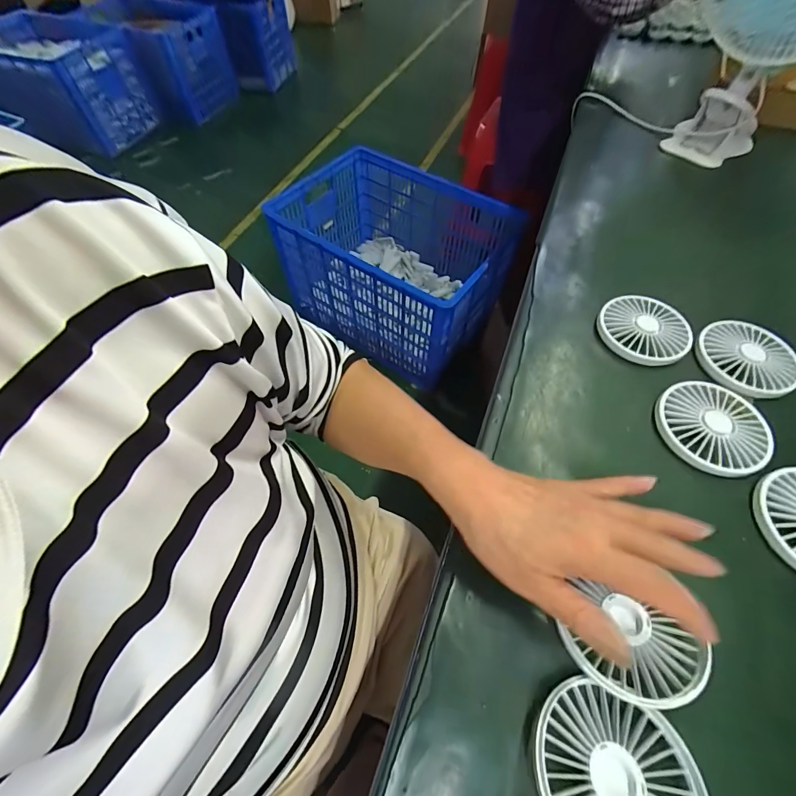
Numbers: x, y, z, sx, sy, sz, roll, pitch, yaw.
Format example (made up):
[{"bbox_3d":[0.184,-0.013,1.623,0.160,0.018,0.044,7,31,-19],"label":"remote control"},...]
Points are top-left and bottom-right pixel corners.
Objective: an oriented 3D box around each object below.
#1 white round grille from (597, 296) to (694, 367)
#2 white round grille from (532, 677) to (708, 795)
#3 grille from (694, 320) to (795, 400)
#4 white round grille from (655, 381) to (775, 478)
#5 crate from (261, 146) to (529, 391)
[{"bbox_3d":[0.258,-0.072,0.386,0.087,0.018,0.087,0,59,-1],"label":"white round grille"},{"bbox_3d":[0.119,0.208,0.196,0.088,0.018,0.079,21,61,11],"label":"white round grille"},{"bbox_3d":[0.344,-0.042,0.361,0.086,0.009,0.097,29,63,15],"label":"grille"},{"bbox_3d":[0.277,0.025,0.323,0.091,0.014,0.086,0,59,-1],"label":"white round grille"},{"bbox_3d":[0.001,-0.470,1.231,0.659,0.350,0.498,29,63,15],"label":"crate"}]

